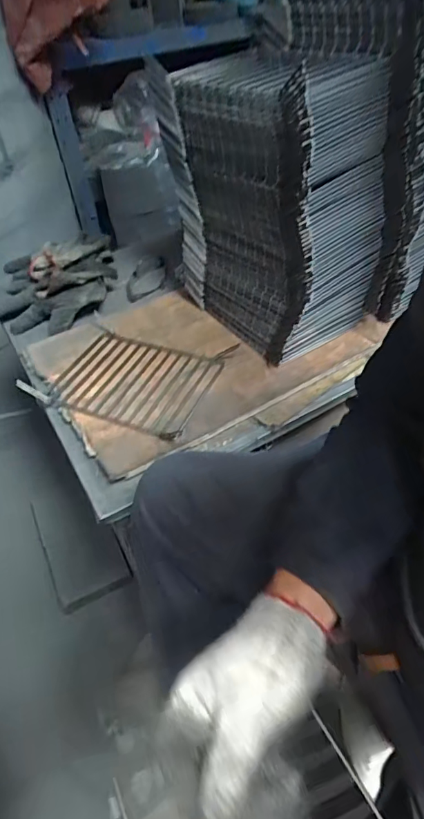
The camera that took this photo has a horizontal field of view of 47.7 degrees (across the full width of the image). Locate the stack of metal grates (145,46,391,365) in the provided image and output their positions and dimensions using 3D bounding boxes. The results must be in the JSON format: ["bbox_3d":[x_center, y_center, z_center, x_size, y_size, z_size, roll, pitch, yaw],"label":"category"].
[{"bbox_3d":[0.103,-0.329,0.788,0.225,0.380,0.292,-33,52,-24],"label":"stack of metal grates"}]

